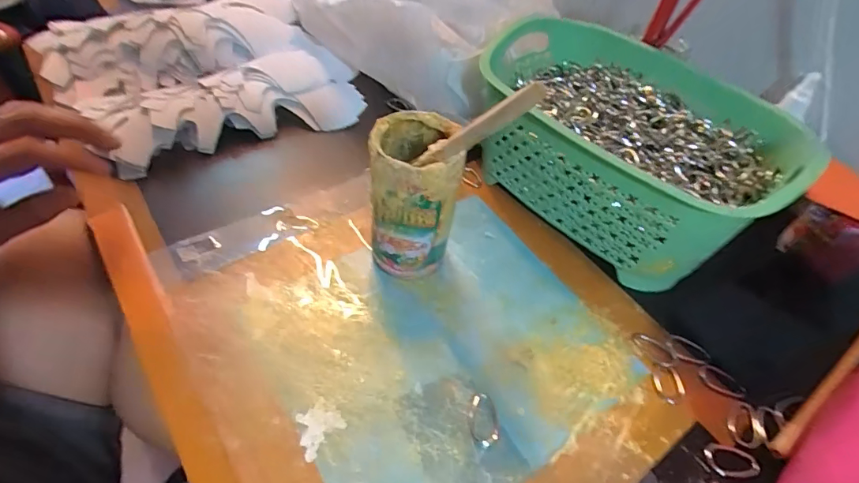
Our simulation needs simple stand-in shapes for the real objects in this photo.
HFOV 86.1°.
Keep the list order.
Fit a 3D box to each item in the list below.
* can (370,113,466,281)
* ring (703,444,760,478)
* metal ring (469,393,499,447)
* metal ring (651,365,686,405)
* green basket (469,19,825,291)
[{"bbox_3d":[-0.012,-0.033,0.361,0.064,0.122,0.068,4,48,-4],"label":"can"},{"bbox_3d":[0.203,0.147,0.308,0.033,0.004,0.020,6,48,-2],"label":"ring"},{"bbox_3d":[0.036,0.120,0.311,0.019,0.004,0.035,3,48,-4],"label":"metal ring"},{"bbox_3d":[0.178,0.106,0.342,0.023,0.004,0.031,9,48,1],"label":"metal ring"},{"bbox_3d":[0.183,-0.090,0.428,0.205,0.117,0.257,-26,56,-27],"label":"green basket"}]

